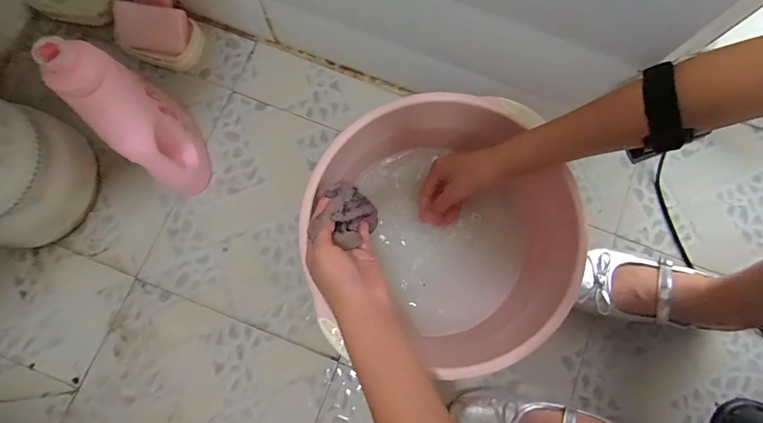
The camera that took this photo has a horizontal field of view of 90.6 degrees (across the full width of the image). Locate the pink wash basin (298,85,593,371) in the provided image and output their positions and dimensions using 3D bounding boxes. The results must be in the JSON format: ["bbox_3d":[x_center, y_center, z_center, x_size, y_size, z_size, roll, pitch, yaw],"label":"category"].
[{"bbox_3d":[0.067,0.031,0.472,0.345,0.130,0.316,21,80,3],"label":"pink wash basin"}]

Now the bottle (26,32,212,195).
[{"bbox_3d":[-0.276,-0.096,0.448,0.115,0.215,0.083,44,82,7],"label":"bottle"}]

